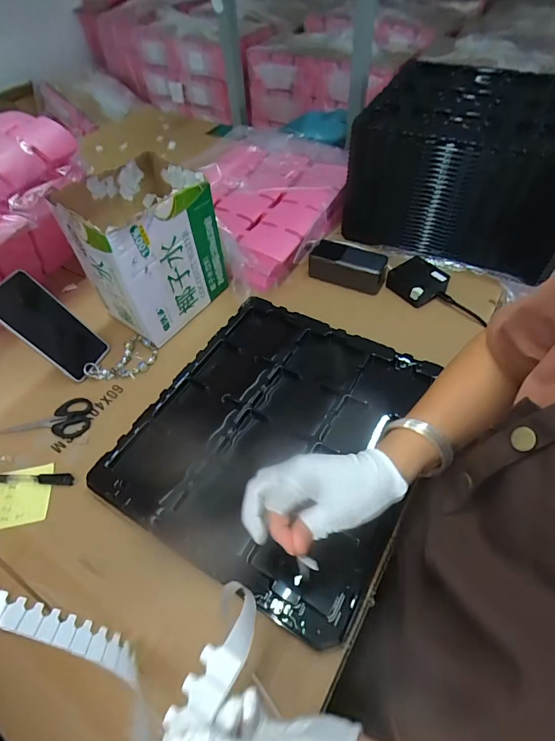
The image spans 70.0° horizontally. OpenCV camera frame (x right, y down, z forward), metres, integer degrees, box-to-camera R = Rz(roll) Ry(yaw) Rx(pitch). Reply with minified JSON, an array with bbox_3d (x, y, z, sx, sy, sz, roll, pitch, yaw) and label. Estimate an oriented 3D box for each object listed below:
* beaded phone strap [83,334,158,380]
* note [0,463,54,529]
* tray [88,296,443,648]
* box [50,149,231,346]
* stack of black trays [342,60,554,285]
[{"bbox_3d":[-0.239,-0.014,0.619,0.069,0.015,0.104,35,62,26],"label":"beaded phone strap"},{"bbox_3d":[-0.326,0.157,0.500,0.078,0.004,0.073,-10,53,-5],"label":"note"},{"bbox_3d":[0.004,0.077,0.523,0.345,0.027,0.373,24,58,20],"label":"tray"},{"bbox_3d":[-0.202,-0.195,0.626,0.163,0.188,0.181,34,61,25],"label":"box"},{"bbox_3d":[0.376,-0.411,0.767,0.365,0.213,0.423,19,56,16],"label":"stack of black trays"}]

